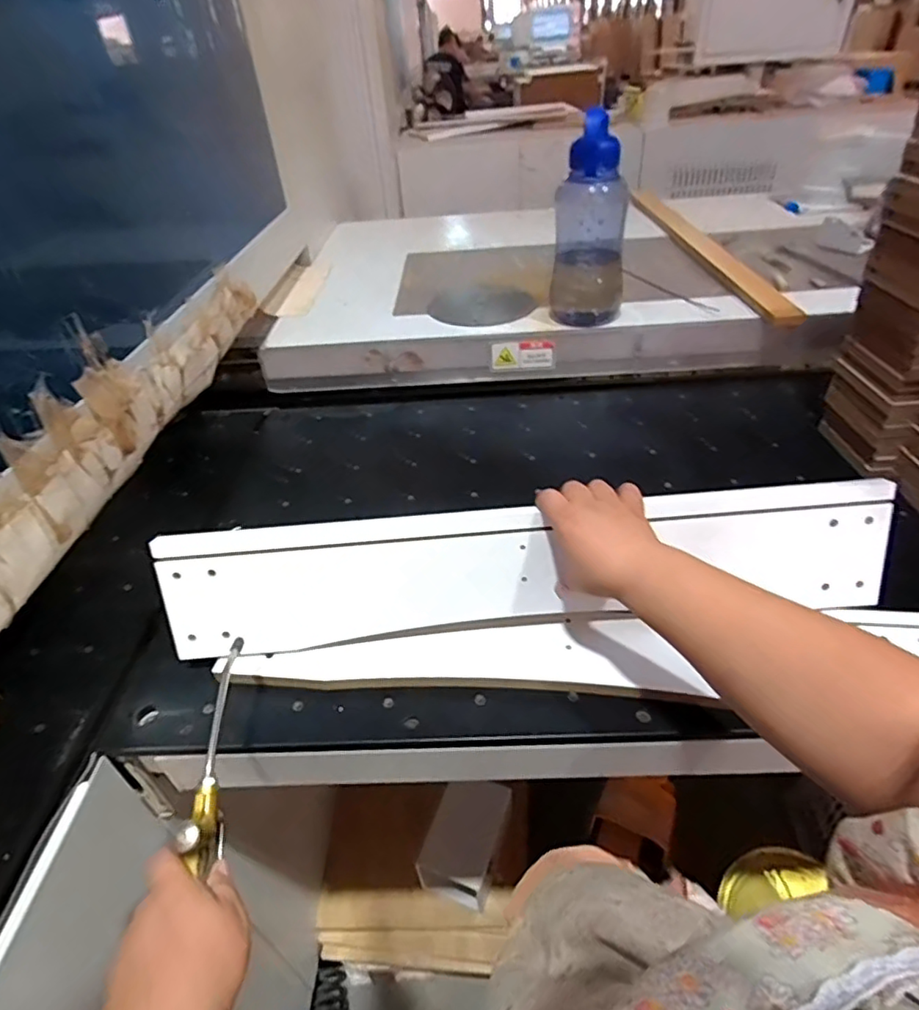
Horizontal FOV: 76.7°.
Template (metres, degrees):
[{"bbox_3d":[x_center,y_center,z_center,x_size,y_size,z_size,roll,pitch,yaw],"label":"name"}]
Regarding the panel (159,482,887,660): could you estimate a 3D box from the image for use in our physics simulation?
[{"bbox_3d":[0.059,0.059,0.535,0.652,0.115,0.019,-5,14,1],"label":"panel"}]

